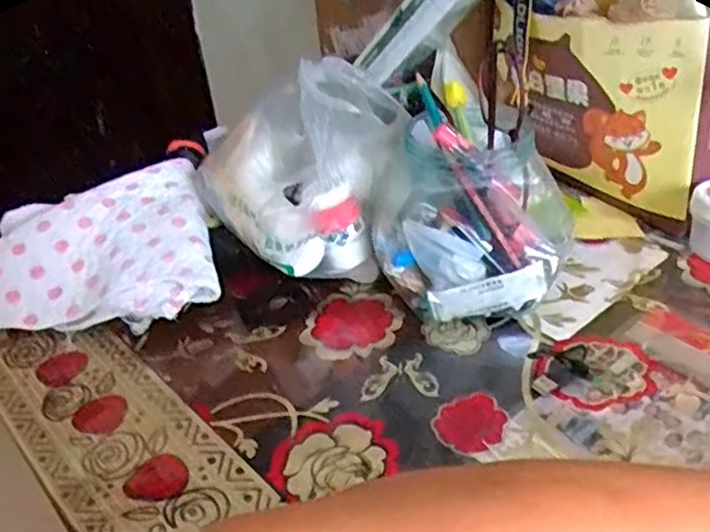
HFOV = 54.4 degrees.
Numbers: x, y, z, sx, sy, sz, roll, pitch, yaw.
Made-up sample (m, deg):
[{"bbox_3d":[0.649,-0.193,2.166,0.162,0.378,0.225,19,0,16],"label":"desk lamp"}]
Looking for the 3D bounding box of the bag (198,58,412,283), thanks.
[{"bbox_3d":[-0.032,-0.068,0.555,0.148,0.171,0.125,-18,35,-17],"label":"bag"}]

